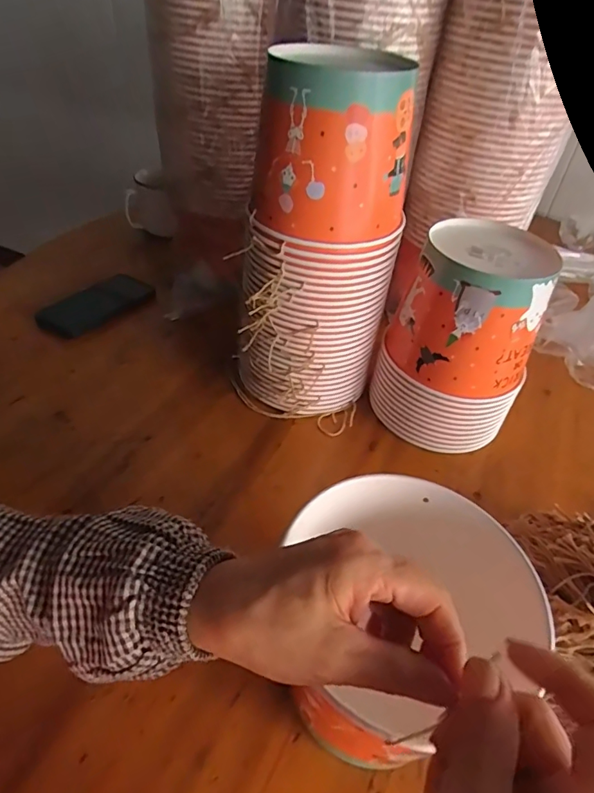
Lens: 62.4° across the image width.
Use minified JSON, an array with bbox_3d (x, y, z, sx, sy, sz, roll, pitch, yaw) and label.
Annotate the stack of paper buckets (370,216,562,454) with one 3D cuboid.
[{"bbox_3d":[0.171,-0.060,0.536,0.150,0.219,0.130,14,42,7],"label":"stack of paper buckets"}]

